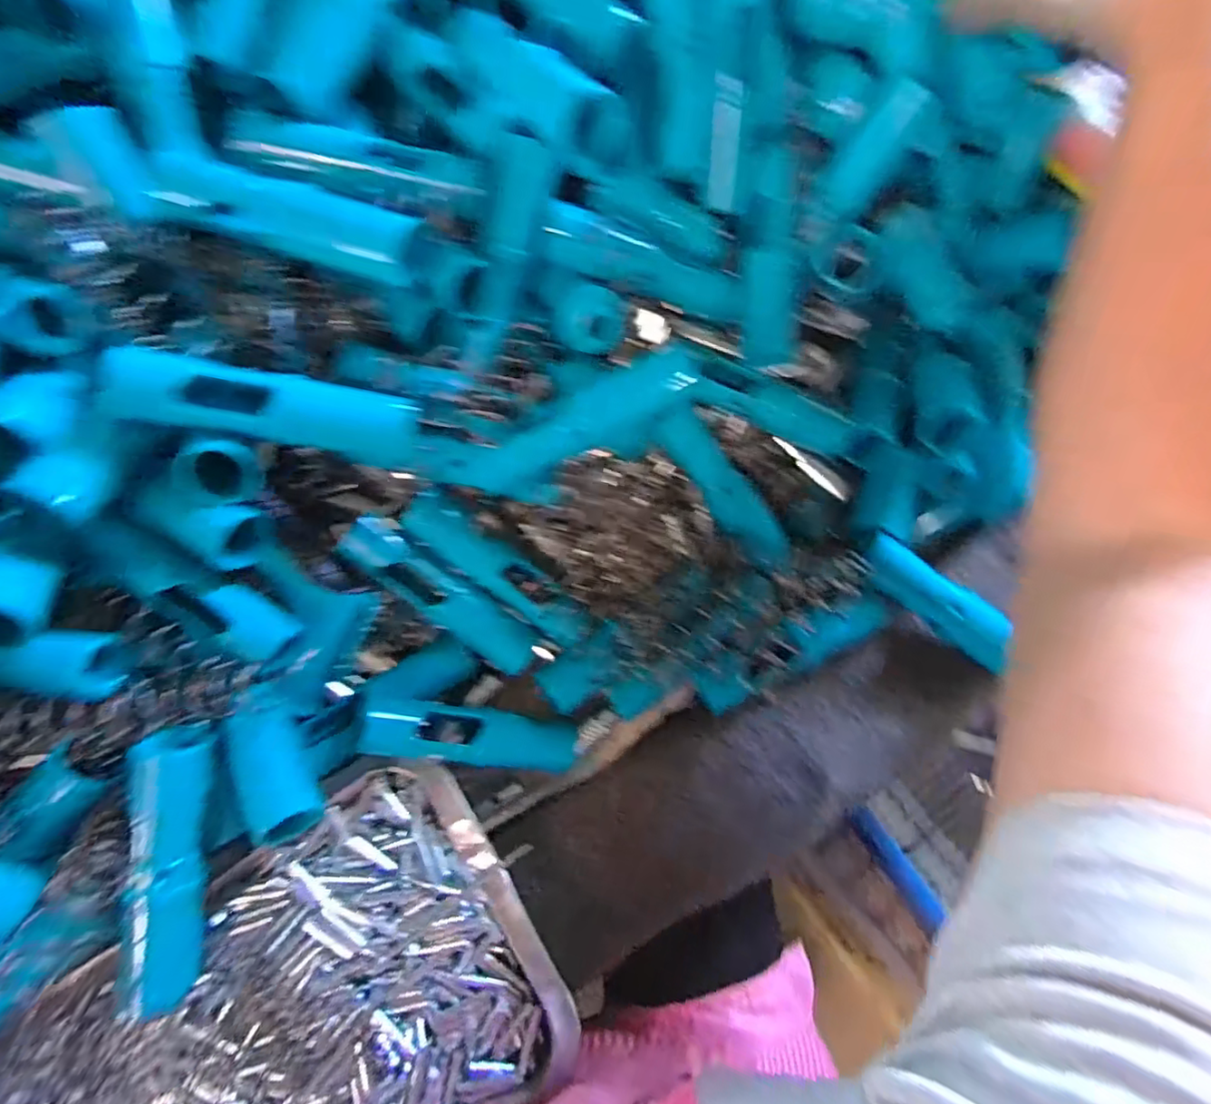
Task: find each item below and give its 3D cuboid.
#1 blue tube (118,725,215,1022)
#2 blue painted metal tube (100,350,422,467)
[{"bbox_3d":[-0.197,0.145,0.277,0.025,0.021,0.126,4,91,2],"label":"blue tube"},{"bbox_3d":[-0.154,-0.064,0.277,0.130,0.030,0.023,7,67,-17],"label":"blue painted metal tube"}]

